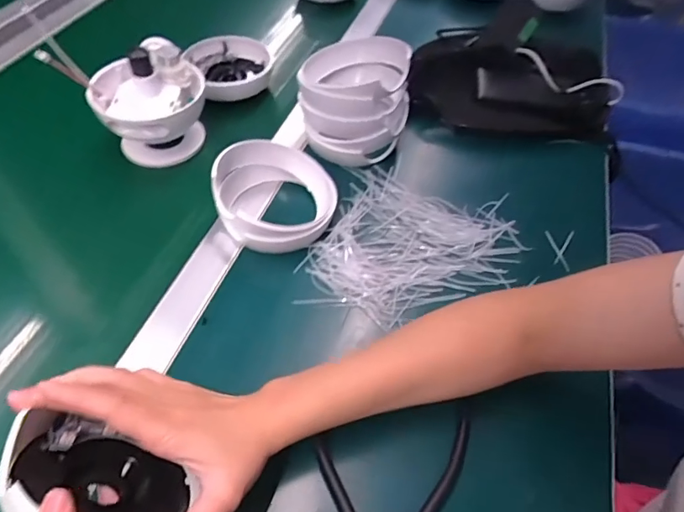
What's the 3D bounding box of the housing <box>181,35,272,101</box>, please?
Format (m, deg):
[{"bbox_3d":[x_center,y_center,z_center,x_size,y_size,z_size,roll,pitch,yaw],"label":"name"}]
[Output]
[{"bbox_3d":[-0.142,-0.250,0.644,0.111,0.033,0.111,-20,55,-19],"label":"housing"}]

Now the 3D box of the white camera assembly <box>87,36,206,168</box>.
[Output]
[{"bbox_3d":[-0.211,-0.168,0.542,0.113,0.111,0.101,-16,54,-16],"label":"white camera assembly"}]

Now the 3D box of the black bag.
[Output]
[{"bbox_3d":[0.232,-0.255,0.661,0.290,0.054,0.236,4,51,0],"label":"black bag"}]

